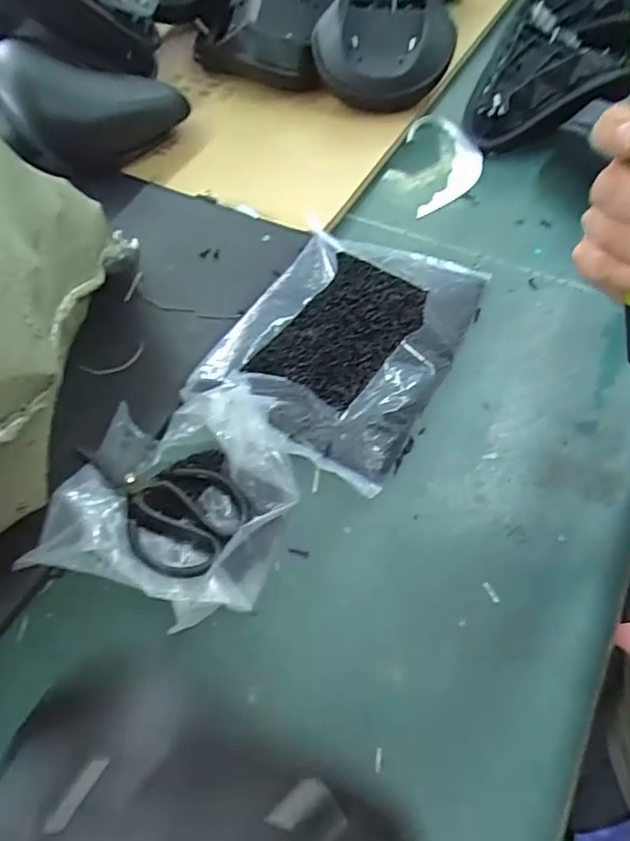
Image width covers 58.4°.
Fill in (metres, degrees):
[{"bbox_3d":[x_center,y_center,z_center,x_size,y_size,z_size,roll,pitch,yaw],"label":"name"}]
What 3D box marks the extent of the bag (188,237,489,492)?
[{"bbox_3d":[0.033,-0.093,0.596,0.218,0.038,0.302,23,62,17],"label":"bag"}]

